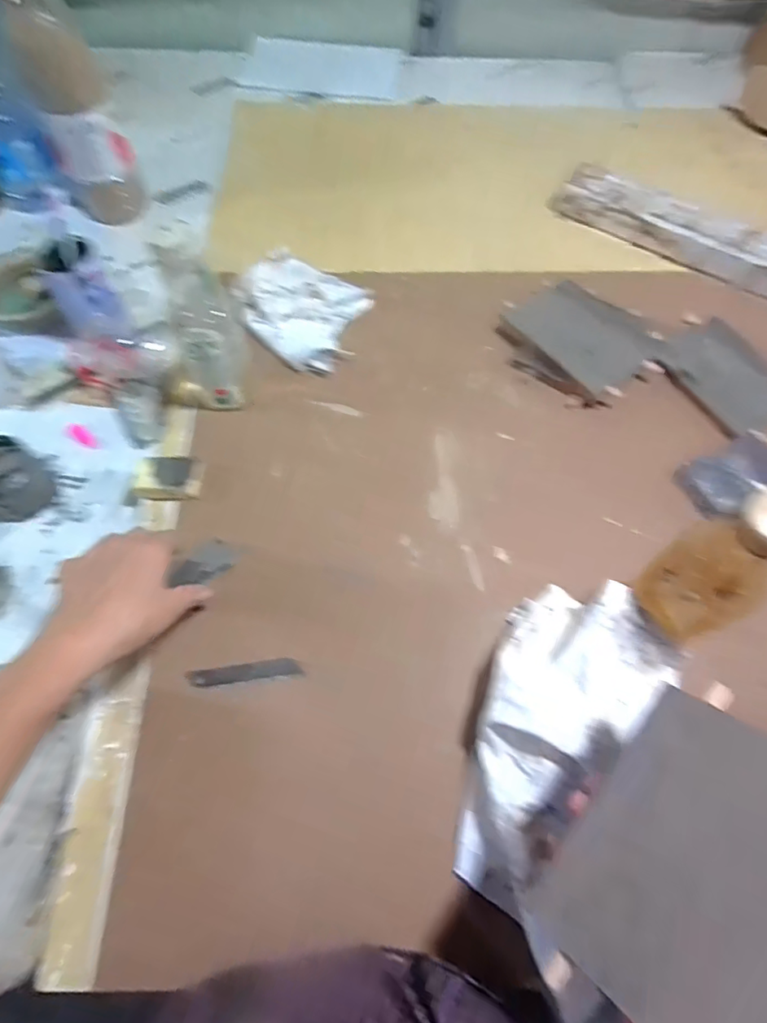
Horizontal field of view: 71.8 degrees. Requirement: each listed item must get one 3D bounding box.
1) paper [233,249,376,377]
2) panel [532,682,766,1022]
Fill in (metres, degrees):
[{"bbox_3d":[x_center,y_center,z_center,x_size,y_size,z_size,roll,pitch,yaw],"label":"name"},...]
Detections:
[{"bbox_3d":[-0.109,-0.258,0.670,0.183,0.041,0.164,26,66,12],"label":"paper"},{"bbox_3d":[0.164,0.174,0.263,0.116,0.014,0.157,22,73,51],"label":"panel"}]

